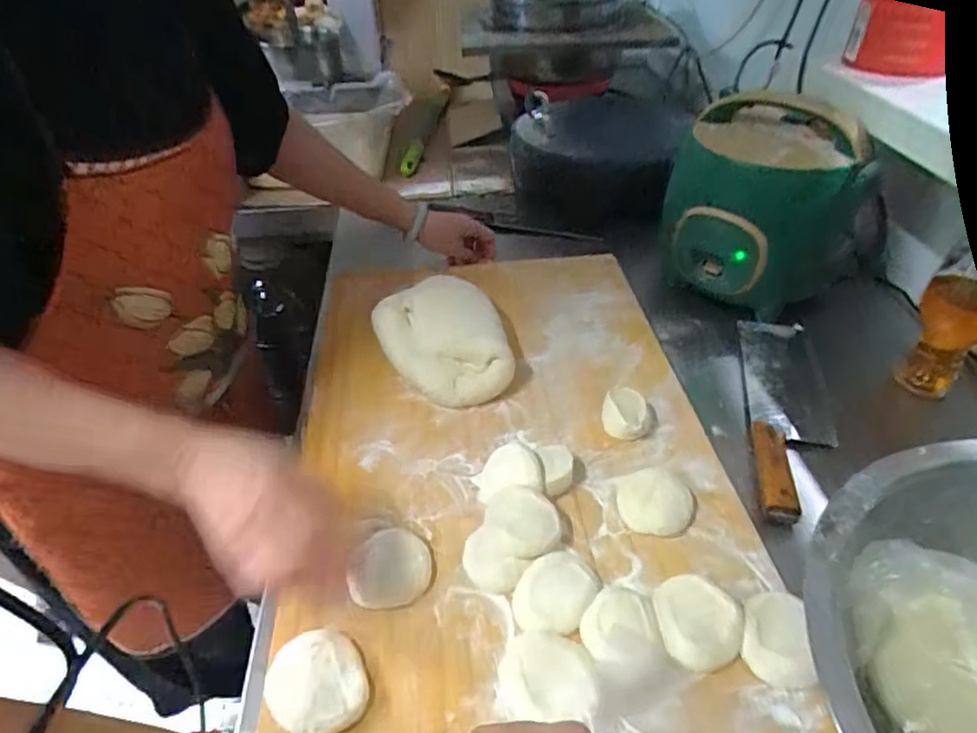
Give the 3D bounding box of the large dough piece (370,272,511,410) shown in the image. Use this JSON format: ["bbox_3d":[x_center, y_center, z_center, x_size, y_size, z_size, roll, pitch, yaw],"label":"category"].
[{"bbox_3d":[-0.054,-0.033,0.715,0.113,0.073,0.172,-22,43,-22],"label":"large dough piece"}]

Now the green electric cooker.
[{"bbox_3d":[0.350,-0.208,0.807,0.199,0.225,0.219,-29,47,-29],"label":"green electric cooker"}]

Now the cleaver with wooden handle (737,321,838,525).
[{"bbox_3d":[0.329,0.044,0.679,0.091,0.023,0.310,7,40,11],"label":"cleaver with wooden handle"}]

